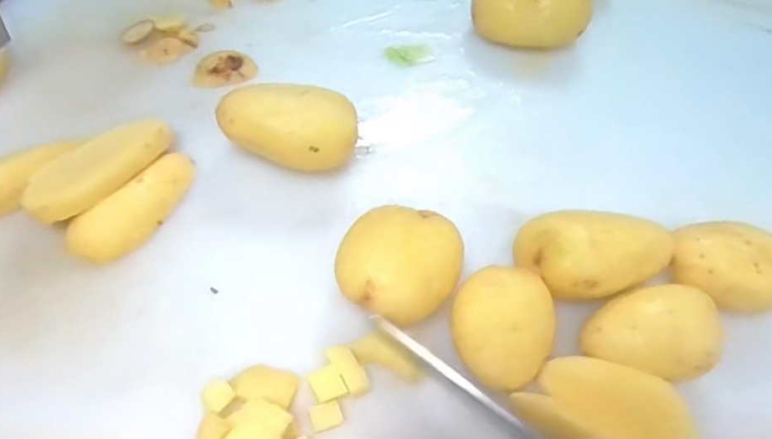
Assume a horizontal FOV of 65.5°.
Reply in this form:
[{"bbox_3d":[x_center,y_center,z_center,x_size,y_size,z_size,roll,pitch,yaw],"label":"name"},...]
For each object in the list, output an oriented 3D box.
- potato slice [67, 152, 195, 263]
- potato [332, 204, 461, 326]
[{"bbox_3d":[-0.211,-0.012,0.516,0.044,0.021,0.121,36,60,20],"label":"potato slice"},{"bbox_3d":[0.011,0.036,0.485,0.093,0.059,0.100,2,54,-3],"label":"potato"}]

